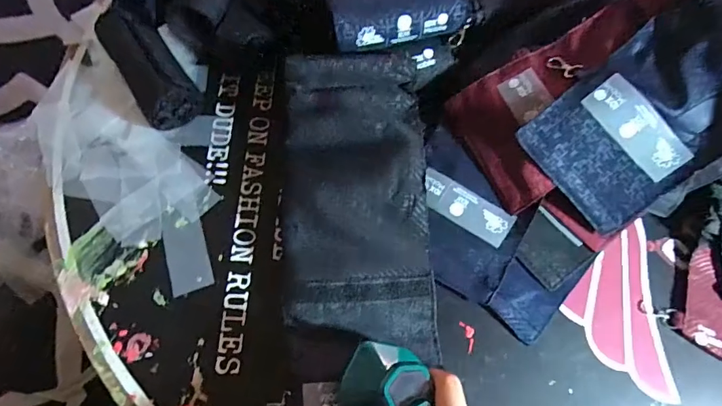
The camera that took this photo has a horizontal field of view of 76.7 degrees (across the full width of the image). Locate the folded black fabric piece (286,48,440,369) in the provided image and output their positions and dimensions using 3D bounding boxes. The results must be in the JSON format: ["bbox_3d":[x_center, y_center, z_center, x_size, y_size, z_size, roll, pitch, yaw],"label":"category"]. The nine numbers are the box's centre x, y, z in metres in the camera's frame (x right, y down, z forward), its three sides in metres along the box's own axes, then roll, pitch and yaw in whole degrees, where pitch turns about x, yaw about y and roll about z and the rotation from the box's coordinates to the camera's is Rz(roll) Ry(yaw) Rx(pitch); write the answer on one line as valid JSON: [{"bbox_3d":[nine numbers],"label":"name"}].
[{"bbox_3d":[-0.001,-0.007,0.448,0.143,0.017,0.287,1,79,-3],"label":"folded black fabric piece"}]

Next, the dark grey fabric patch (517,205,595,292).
[{"bbox_3d":[0.192,0.046,0.461,0.064,0.011,0.066,-40,74,-15],"label":"dark grey fabric patch"}]

